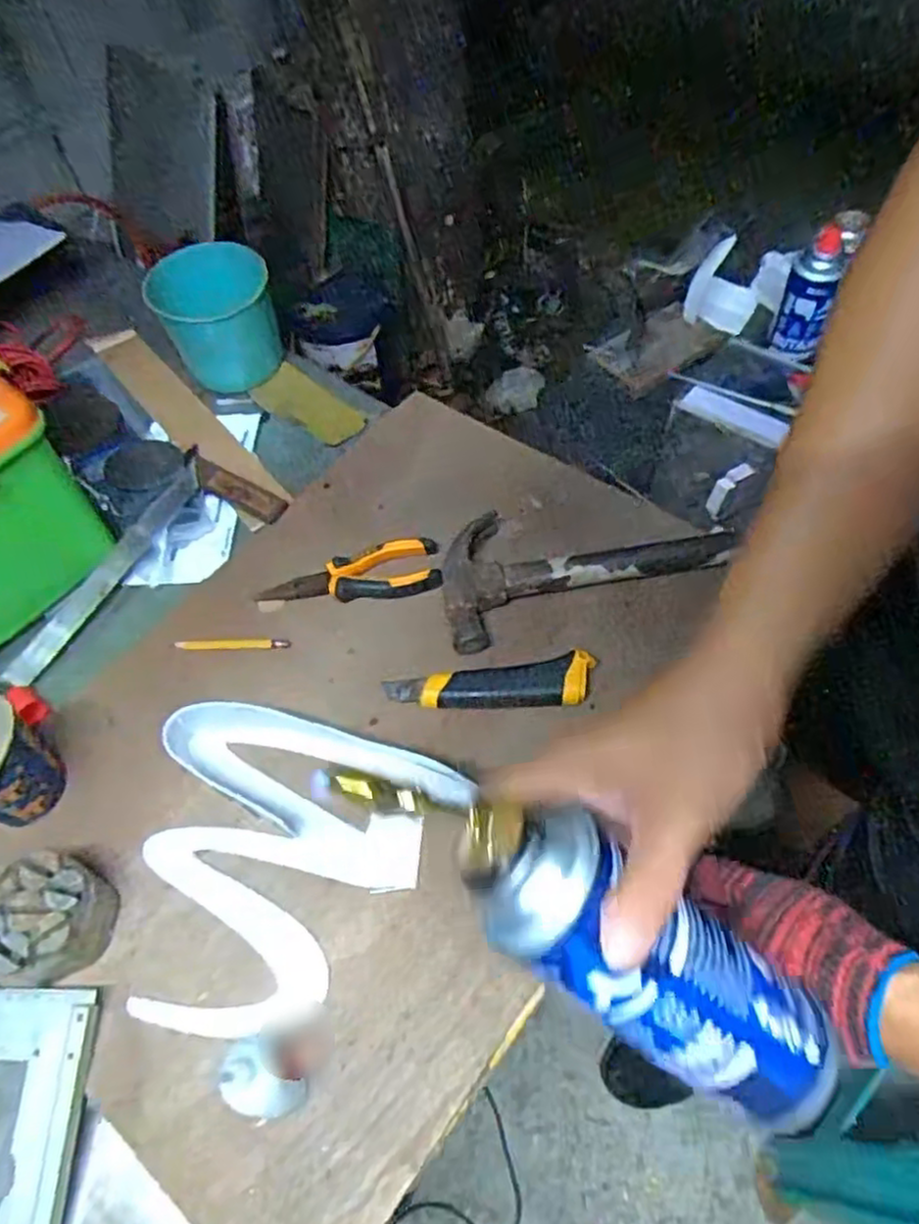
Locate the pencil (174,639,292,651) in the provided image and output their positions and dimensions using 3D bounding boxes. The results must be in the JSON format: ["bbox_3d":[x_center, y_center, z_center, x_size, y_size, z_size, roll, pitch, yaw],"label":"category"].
[{"bbox_3d":[-0.192,0.028,0.607,0.096,0.005,0.011,-3,57,3],"label":"pencil"}]

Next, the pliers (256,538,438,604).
[{"bbox_3d":[-0.096,-0.032,0.630,0.155,0.024,0.047,-6,57,0],"label":"pliers"}]

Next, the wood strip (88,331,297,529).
[{"bbox_3d":[-0.303,-0.217,0.785,0.052,0.018,0.387,-36,61,-18],"label":"wood strip"}]

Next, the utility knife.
[{"bbox_3d":[0.022,0.056,0.562,0.160,0.021,0.038,-2,57,3],"label":"utility knife"}]

